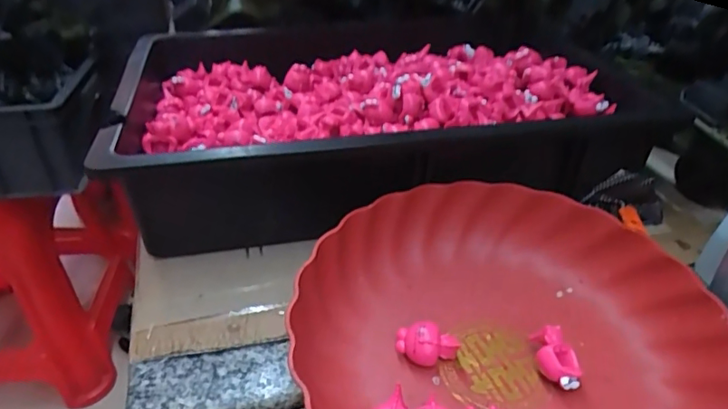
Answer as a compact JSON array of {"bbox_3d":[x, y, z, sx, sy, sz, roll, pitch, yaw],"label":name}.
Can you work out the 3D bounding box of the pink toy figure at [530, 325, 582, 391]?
[{"bbox_3d":[0.117,0.093,0.322,0.023,0.026,0.034,-3,34,-4],"label":"pink toy figure"}]

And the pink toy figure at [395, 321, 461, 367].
[{"bbox_3d":[0.038,0.087,0.329,0.036,0.026,0.016,4,34,7],"label":"pink toy figure"}]

